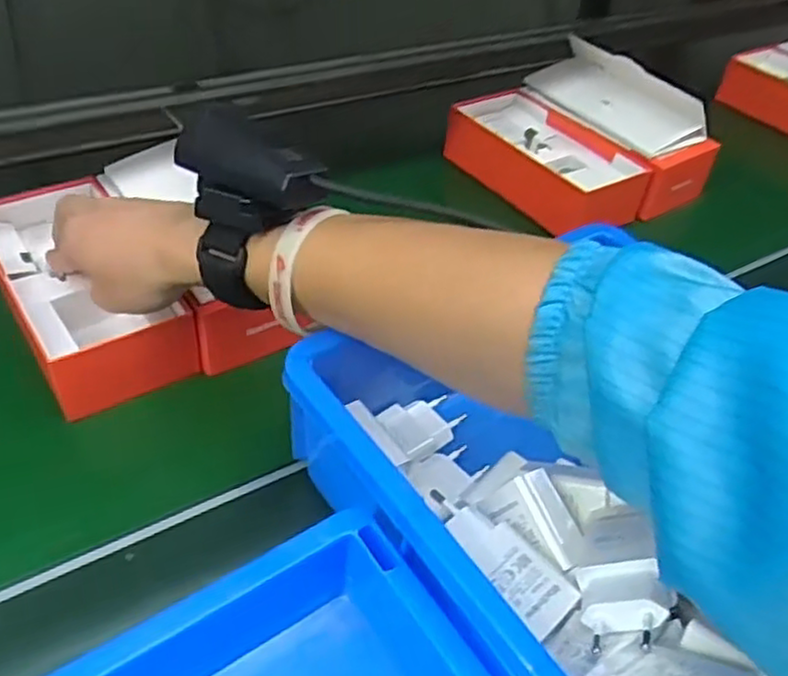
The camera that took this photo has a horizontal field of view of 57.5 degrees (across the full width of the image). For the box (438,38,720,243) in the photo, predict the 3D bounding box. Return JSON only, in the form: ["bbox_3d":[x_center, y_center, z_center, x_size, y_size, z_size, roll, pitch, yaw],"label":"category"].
[{"bbox_3d":[0.171,-0.197,0.675,0.190,0.097,0.190,-22,50,-31],"label":"box"}]

